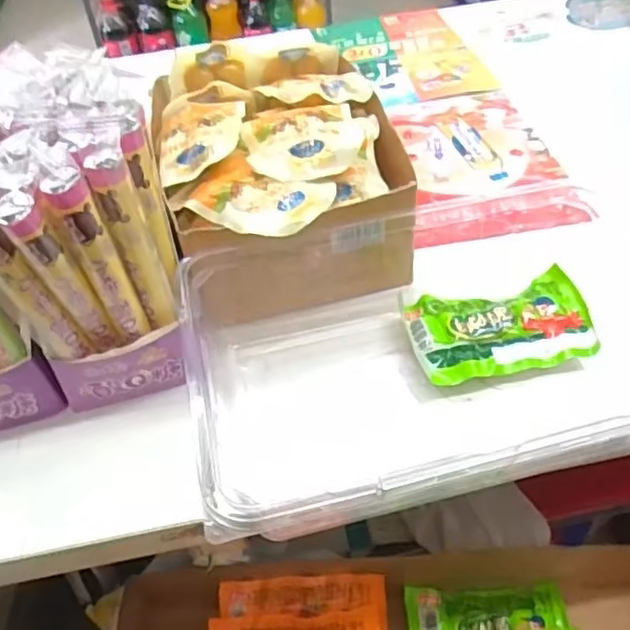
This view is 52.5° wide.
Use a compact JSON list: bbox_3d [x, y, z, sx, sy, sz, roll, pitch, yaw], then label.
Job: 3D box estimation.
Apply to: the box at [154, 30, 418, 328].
[{"bbox_3d":[-0.026,-0.098,0.446,0.140,0.100,0.207,-12,47,-6],"label":"box"}]

